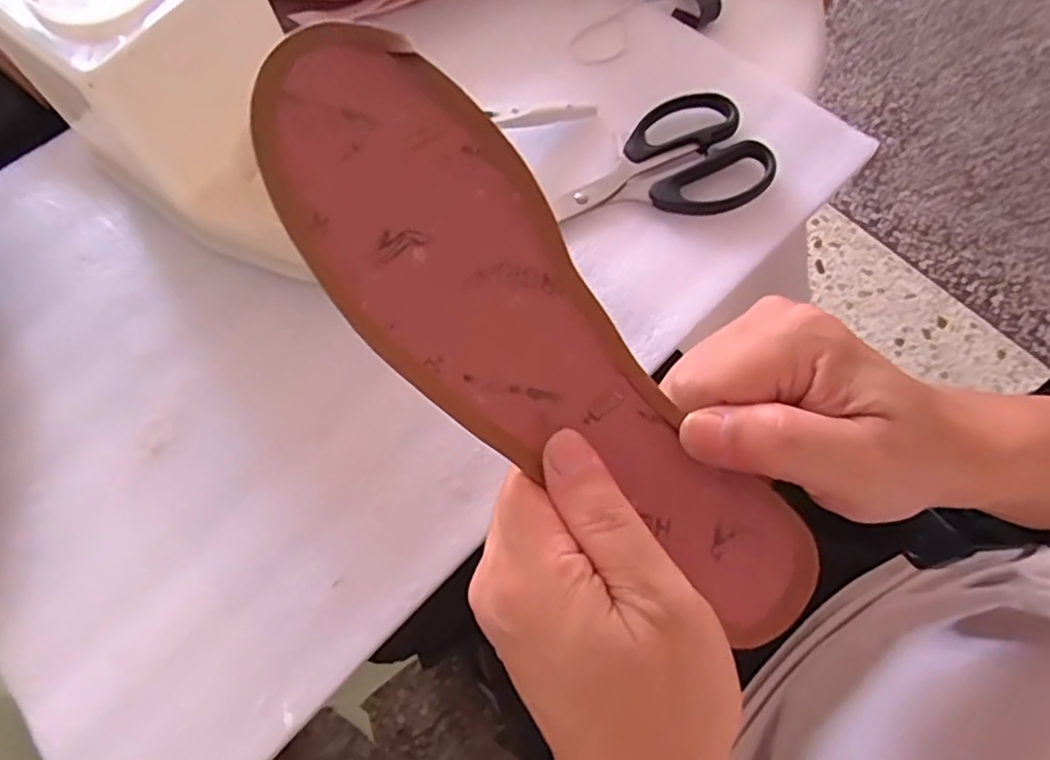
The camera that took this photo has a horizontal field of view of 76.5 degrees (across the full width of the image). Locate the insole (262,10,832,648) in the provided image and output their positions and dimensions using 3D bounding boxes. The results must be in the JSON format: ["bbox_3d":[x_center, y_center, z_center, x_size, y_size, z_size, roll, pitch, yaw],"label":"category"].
[{"bbox_3d":[0.008,-0.009,0.224,0.246,0.009,0.076,46,76,-6],"label":"insole"}]

